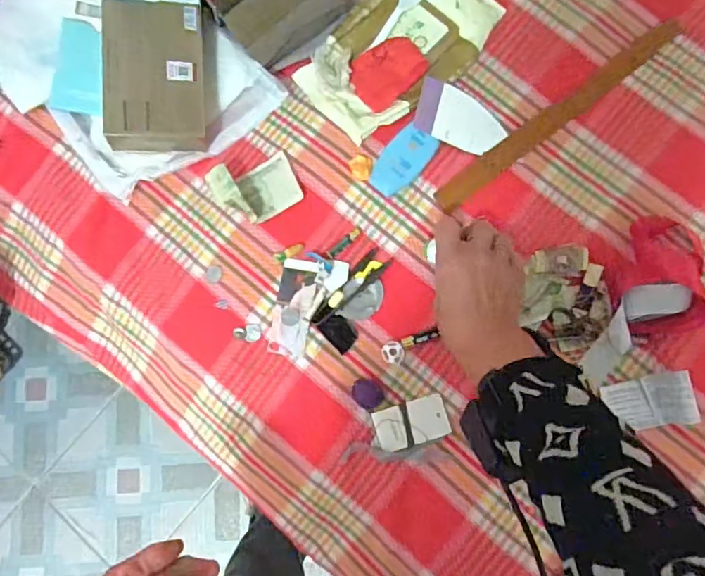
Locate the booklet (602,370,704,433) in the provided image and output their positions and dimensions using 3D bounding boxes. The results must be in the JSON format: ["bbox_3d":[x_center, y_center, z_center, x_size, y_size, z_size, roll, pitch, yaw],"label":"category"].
[{"bbox_3d":[0.286,0.109,0.529,0.071,0.029,0.049,-9,80,-2],"label":"booklet"}]

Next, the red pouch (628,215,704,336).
[{"bbox_3d":[0.309,-0.015,0.540,0.067,0.043,0.123,5,81,4],"label":"red pouch"}]

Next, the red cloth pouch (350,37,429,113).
[{"bbox_3d":[0.038,-0.231,0.596,0.079,0.008,0.063,-36,82,-6],"label":"red cloth pouch"}]

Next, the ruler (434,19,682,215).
[{"bbox_3d":[0.224,-0.188,0.605,0.324,0.009,0.027,-37,90,-4],"label":"ruler"}]

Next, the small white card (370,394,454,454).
[{"bbox_3d":[0.058,0.133,0.548,0.071,0.006,0.042,-14,80,-3],"label":"small white card"}]

